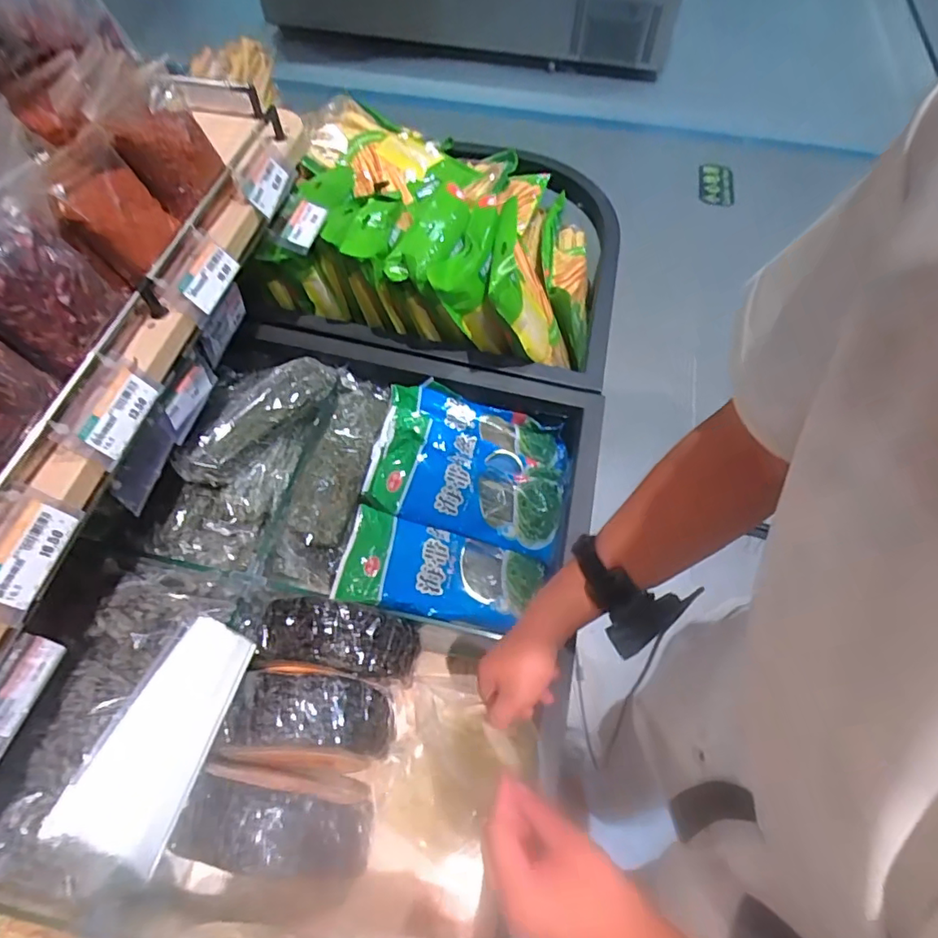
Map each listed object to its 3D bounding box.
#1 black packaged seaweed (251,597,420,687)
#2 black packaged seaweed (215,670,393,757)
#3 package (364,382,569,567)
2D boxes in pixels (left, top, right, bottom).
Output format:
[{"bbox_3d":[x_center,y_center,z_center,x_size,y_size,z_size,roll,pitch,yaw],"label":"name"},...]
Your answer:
[{"bbox_3d":[-0.146,0.194,0.645,0.188,0.058,0.080,13,58,-14],"label":"black packaged seaweed"},{"bbox_3d":[-0.163,0.259,0.602,0.175,0.053,0.076,11,58,-16],"label":"black packaged seaweed"},{"bbox_3d":[0.008,-0.005,0.813,0.277,0.060,0.225,17,53,-12],"label":"package"}]

